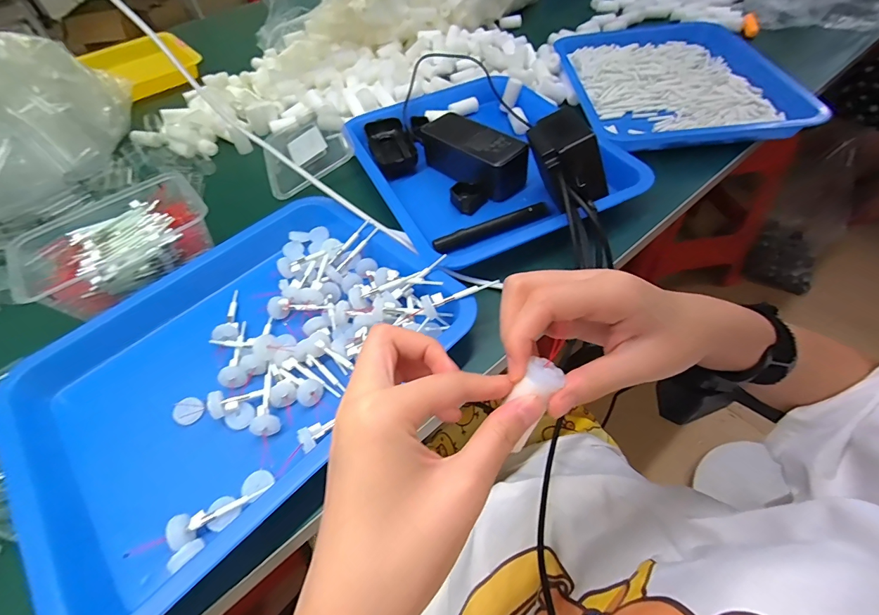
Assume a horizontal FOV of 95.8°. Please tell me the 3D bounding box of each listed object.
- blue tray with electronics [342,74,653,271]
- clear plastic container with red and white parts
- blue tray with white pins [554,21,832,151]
[{"bbox_3d":[0.042,-0.196,0.466,0.258,0.084,0.334,-23,53,-12],"label":"blue tray with electronics"},{"bbox_3d":[-0.330,-0.068,0.416,0.169,0.058,0.132,-36,57,-21],"label":"clear plastic container with red and white parts"},{"bbox_3d":[0.316,-0.323,0.560,0.270,0.031,0.338,-5,52,2],"label":"blue tray with white pins"}]

